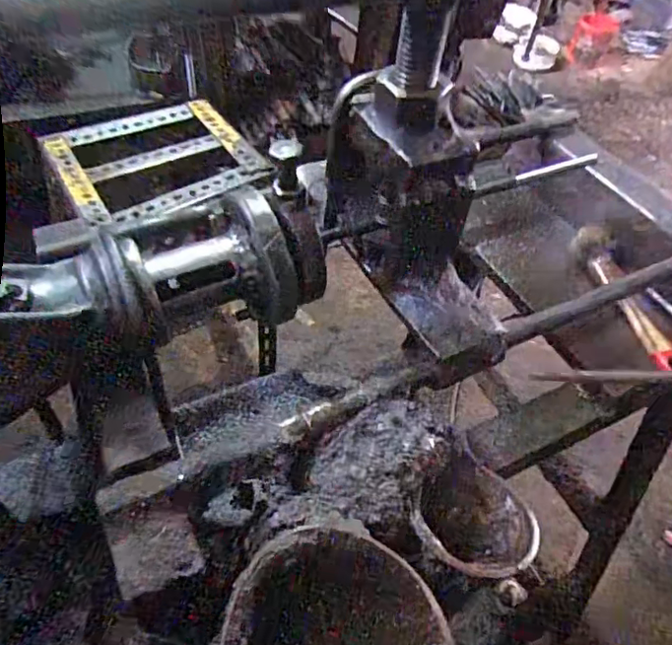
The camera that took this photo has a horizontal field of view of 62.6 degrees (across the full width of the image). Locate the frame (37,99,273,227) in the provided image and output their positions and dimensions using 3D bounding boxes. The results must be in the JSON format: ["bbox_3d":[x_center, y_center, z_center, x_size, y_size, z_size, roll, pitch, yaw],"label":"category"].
[{"bbox_3d":[-0.252,-0.229,0.760,0.239,0.019,0.244,-25,52,-22],"label":"frame"}]

